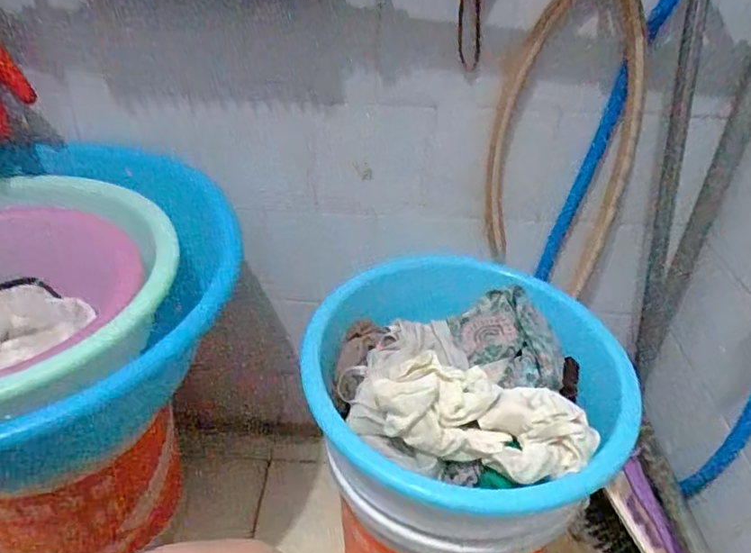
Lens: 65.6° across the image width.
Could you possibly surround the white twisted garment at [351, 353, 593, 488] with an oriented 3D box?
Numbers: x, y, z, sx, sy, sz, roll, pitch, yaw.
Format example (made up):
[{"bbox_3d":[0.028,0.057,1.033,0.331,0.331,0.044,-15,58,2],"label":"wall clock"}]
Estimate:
[{"bbox_3d":[0.092,0.126,0.549,0.221,0.059,0.102,12,35,15],"label":"white twisted garment"}]

